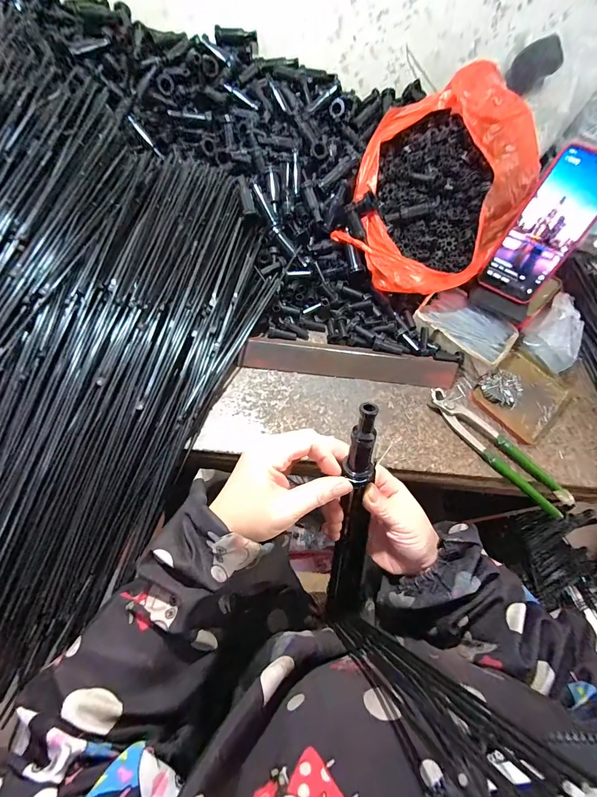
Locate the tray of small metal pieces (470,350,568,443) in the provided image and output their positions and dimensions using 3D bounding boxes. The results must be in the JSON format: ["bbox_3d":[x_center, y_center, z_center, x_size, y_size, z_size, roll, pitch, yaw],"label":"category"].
[{"bbox_3d":[0.304,-0.009,0.457,0.121,0.019,0.099,-41,73,-20],"label":"tray of small metal pieces"}]

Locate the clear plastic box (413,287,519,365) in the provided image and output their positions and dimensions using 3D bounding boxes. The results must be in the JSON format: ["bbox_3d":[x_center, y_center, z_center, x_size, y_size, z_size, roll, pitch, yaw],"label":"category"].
[{"bbox_3d":[0.229,-0.098,0.472,0.126,0.029,0.078,39,70,8],"label":"clear plastic box"}]

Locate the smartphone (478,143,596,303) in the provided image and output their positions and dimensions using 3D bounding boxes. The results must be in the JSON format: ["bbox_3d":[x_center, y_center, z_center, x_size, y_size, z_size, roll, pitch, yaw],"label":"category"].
[{"bbox_3d":[0.302,-0.203,0.413,0.077,0.161,0.014,33,38,12],"label":"smartphone"}]

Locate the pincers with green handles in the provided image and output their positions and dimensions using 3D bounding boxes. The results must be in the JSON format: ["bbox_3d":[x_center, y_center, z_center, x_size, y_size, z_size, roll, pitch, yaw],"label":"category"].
[{"bbox_3d":[0.245,0.058,0.417,0.047,0.018,0.195,-37,72,-19],"label":"pincers with green handles"}]

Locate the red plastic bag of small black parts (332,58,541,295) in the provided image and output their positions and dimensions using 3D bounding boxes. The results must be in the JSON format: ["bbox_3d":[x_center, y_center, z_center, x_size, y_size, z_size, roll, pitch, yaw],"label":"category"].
[{"bbox_3d":[0.182,-0.280,0.441,0.207,0.125,0.265,33,67,12],"label":"red plastic bag of small black parts"}]

